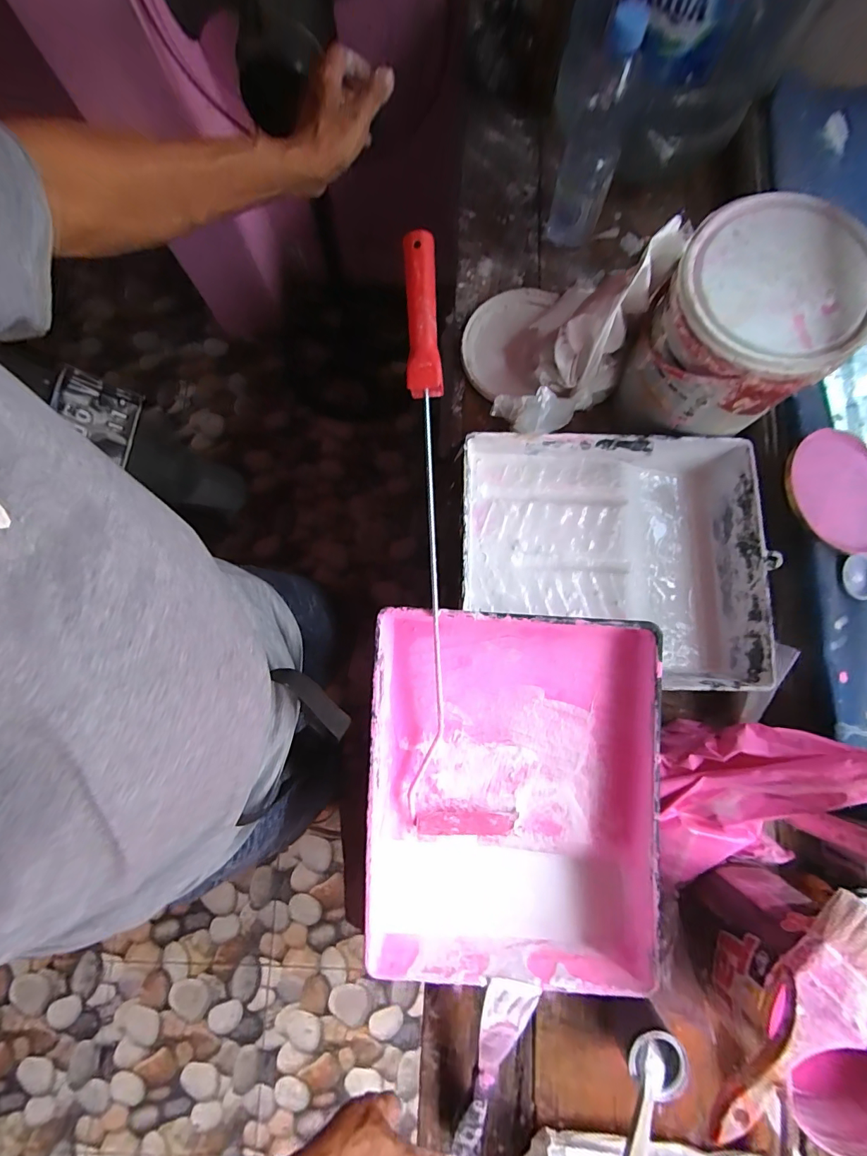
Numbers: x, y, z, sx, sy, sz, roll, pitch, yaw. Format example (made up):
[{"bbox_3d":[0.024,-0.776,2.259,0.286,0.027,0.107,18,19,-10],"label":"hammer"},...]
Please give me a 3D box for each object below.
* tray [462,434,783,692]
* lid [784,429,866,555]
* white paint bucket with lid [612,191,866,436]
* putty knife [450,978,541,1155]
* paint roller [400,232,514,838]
[{"bbox_3d":[0.208,-0.020,0.544,0.344,0.074,0.291,1,79,1],"label":"tray"},{"bbox_3d":[0.482,-0.102,0.525,0.131,0.009,0.144,1,80,-6],"label":"lid"},{"bbox_3d":[0.323,-0.257,0.488,0.169,0.173,0.167,0,79,1],"label":"white paint bucket with lid"},{"bbox_3d":[0.053,0.493,0.441,0.045,0.010,0.229,13,99,4],"label":"putty knife"},{"bbox_3d":[0.009,-0.022,0.449,0.109,0.043,0.590,-4,96,0],"label":"paint roller"}]

